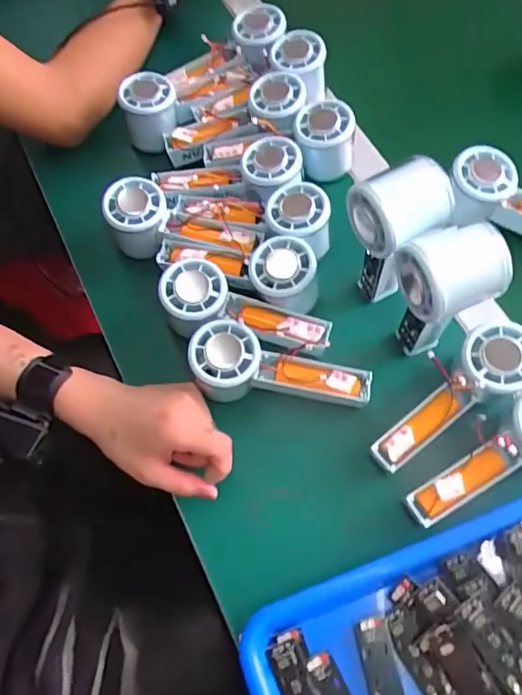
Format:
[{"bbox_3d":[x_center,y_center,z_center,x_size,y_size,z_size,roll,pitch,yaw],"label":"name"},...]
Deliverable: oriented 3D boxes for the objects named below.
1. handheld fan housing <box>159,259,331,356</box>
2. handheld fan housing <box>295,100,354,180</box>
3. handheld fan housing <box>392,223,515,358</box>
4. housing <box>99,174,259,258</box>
[{"bbox_3d":[-0.015,-0.027,0.467,0.149,0.041,0.059,18,68,-6],"label":"handheld fan housing"},{"bbox_3d":[0.062,-0.205,0.527,0.058,0.055,0.056,5,68,4],"label":"handheld fan housing"},{"bbox_3d":[0.128,-0.030,0.418,0.084,0.148,0.056,-14,68,-5],"label":"handheld fan housing"},{"bbox_3d":[-0.071,-0.120,0.502,0.146,0.047,0.064,9,68,5],"label":"housing"}]

